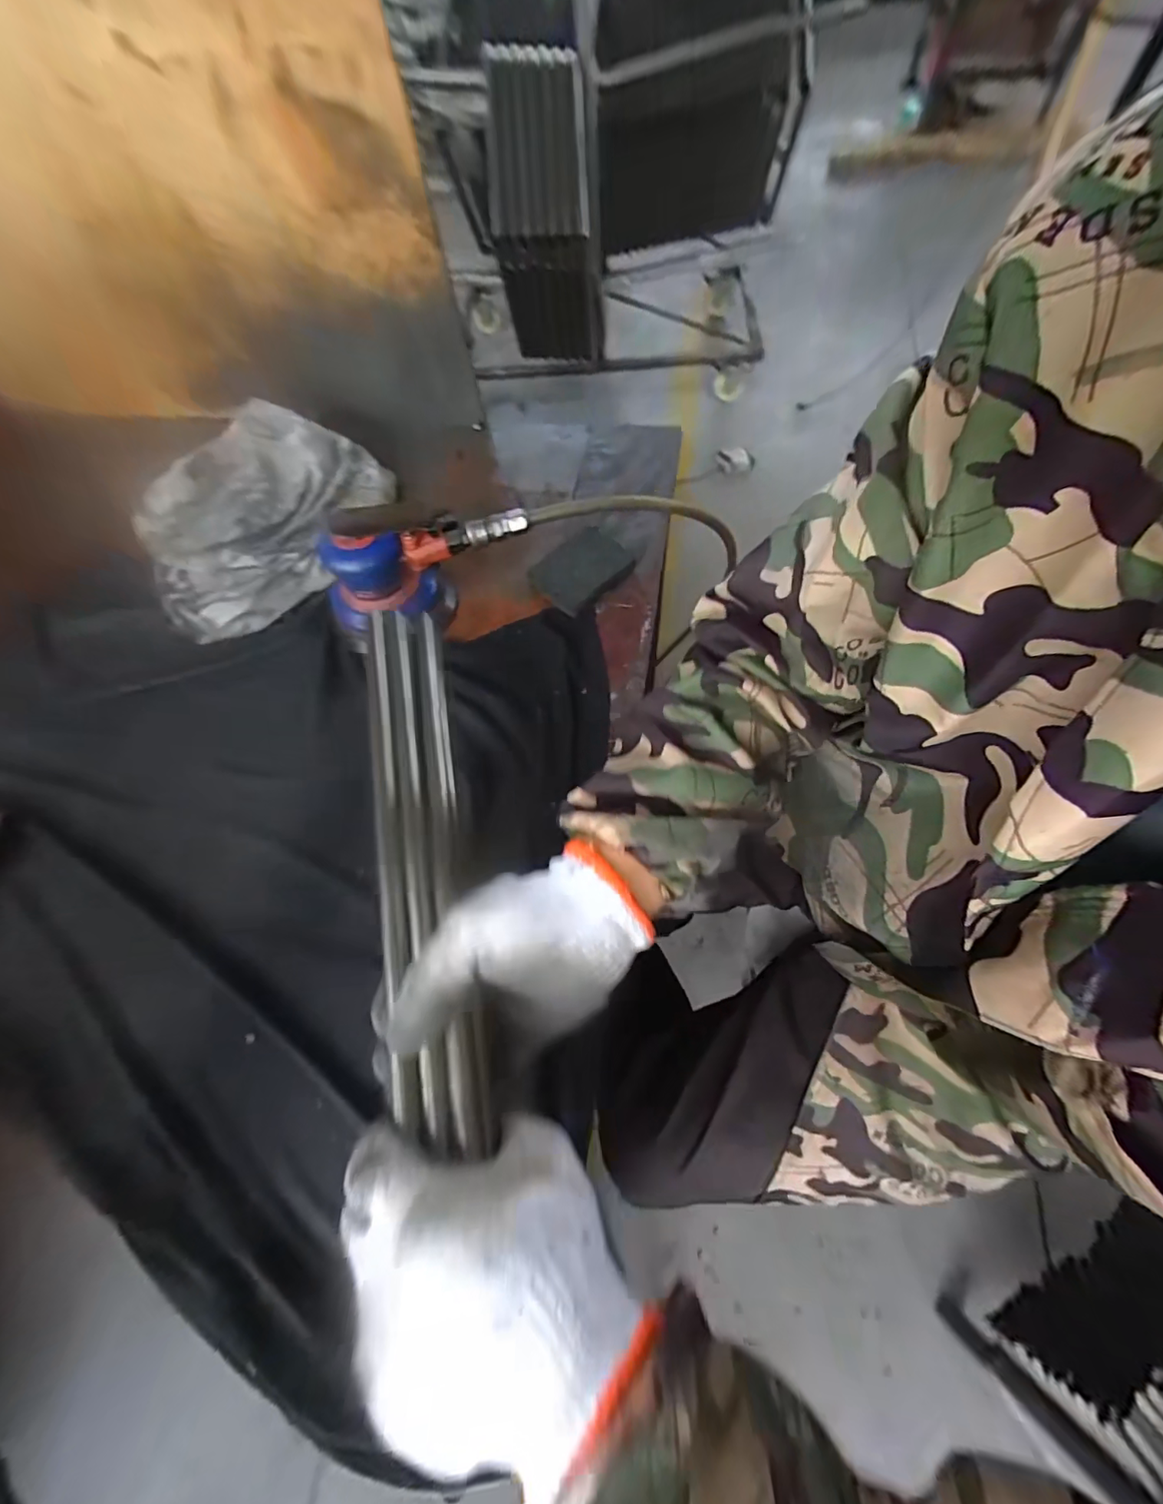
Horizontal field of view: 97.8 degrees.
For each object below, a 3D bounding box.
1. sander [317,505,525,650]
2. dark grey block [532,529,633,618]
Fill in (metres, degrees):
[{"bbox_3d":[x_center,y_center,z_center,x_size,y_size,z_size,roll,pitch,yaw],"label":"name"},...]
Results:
[{"bbox_3d":[-0.136,-0.166,0.450,0.184,0.089,0.077,-11,65,-3],"label":"sander"},{"bbox_3d":[0.001,-0.176,0.485,0.090,0.014,0.073,-43,70,-16],"label":"dark grey block"}]

